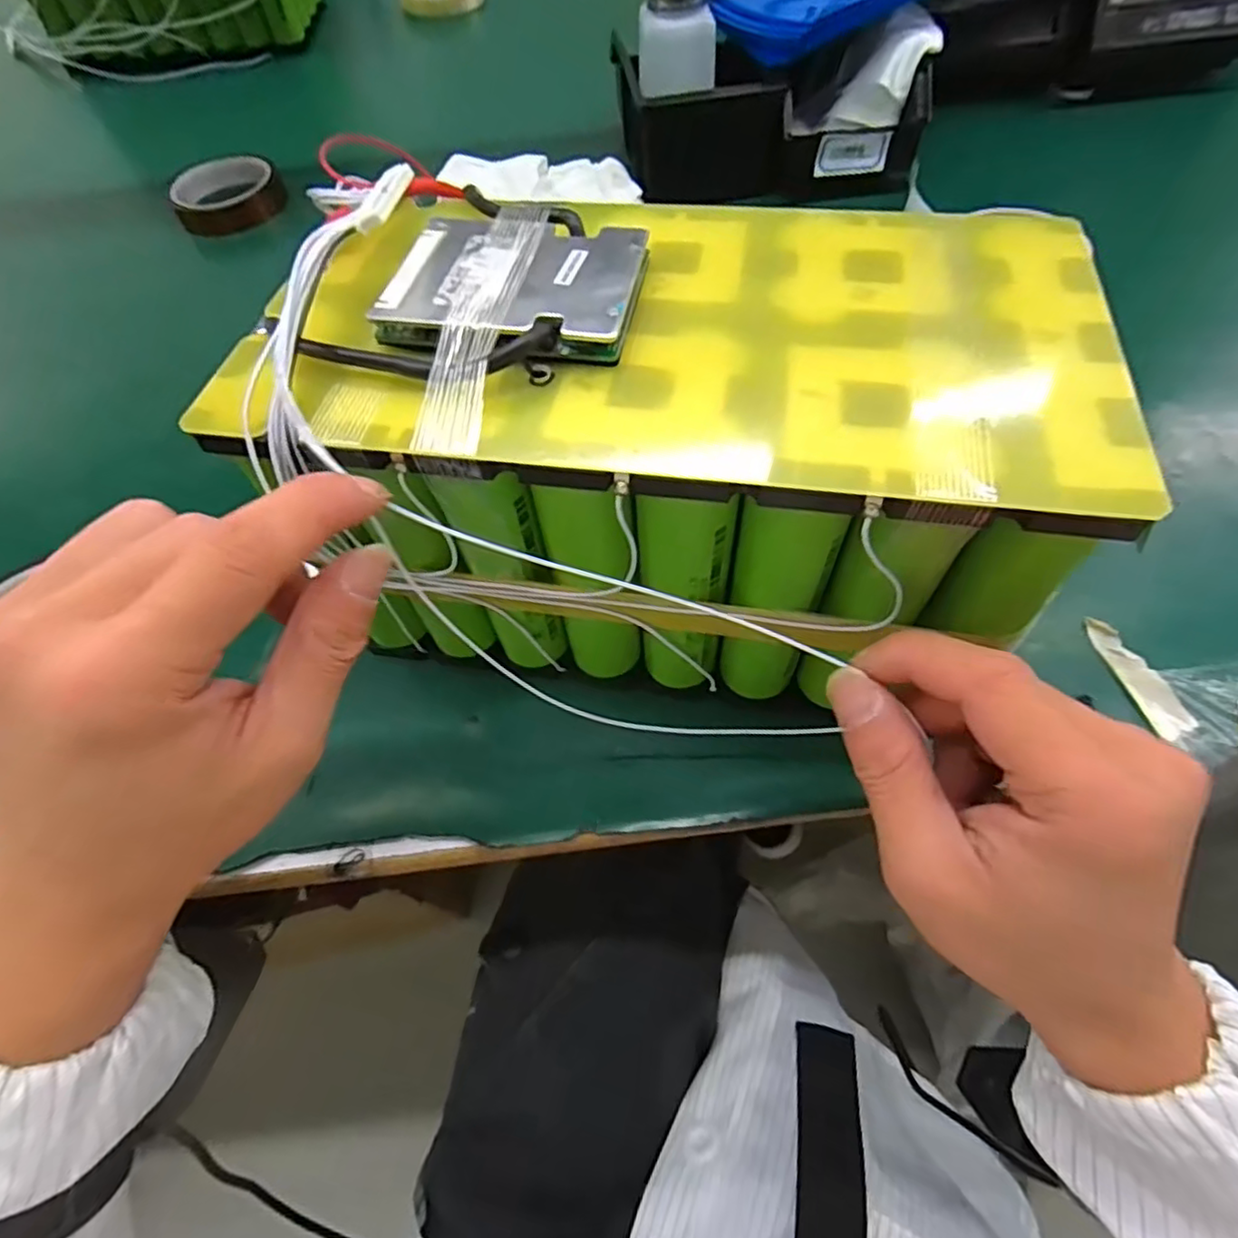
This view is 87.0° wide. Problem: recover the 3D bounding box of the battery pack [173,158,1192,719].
[{"bbox_3d":[0.024,-0.059,0.255,0.252,0.153,0.138,7,61,8],"label":"battery pack"}]

